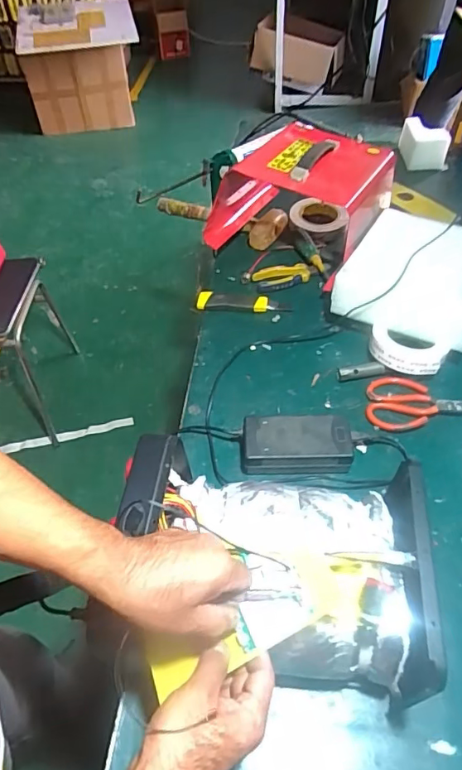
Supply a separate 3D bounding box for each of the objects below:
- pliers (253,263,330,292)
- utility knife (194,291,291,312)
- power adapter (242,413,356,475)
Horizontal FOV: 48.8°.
[{"bbox_3d":[0.117,-0.209,0.967,0.147,0.015,0.054,-16,53,-10],"label":"pliers"},{"bbox_3d":[0.023,-0.150,0.924,0.168,0.023,0.034,3,52,4],"label":"utility knife"},{"bbox_3d":[0.090,0.083,0.714,0.149,0.045,0.070,-3,51,0],"label":"power adapter"}]

